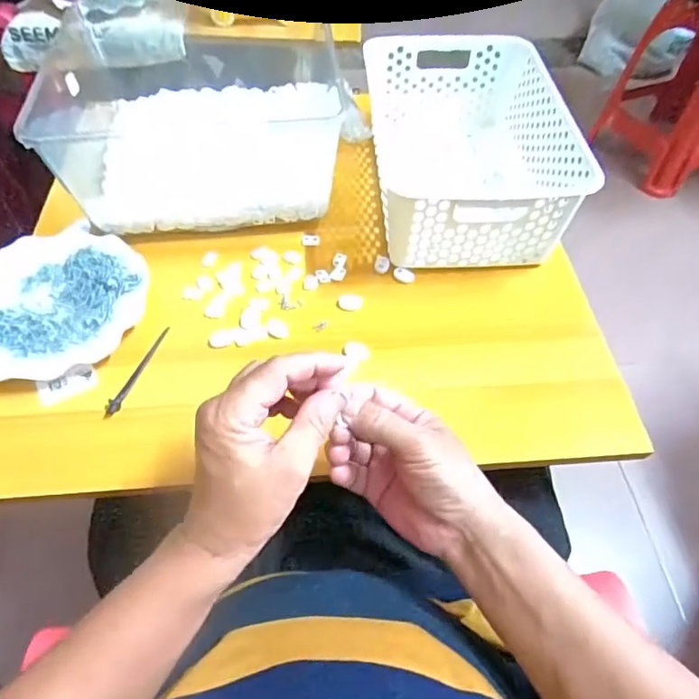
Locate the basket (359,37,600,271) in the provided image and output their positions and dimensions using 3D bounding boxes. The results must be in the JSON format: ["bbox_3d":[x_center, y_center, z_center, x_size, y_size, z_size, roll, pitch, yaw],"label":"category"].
[{"bbox_3d":[0.129,-0.232,0.617,0.203,0.123,0.307,0,54,-2],"label":"basket"}]

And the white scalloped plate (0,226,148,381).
[{"bbox_3d":[-0.300,-0.051,0.523,0.179,0.022,0.174,1,54,-1],"label":"white scalloped plate"}]

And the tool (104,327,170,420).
[{"bbox_3d":[-0.198,0.019,0.490,0.011,0.006,0.103,15,55,9],"label":"tool"}]

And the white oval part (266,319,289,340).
[{"bbox_3d":[-0.072,-0.021,0.521,0.021,0.004,0.024,-3,54,-4],"label":"white oval part"}]

